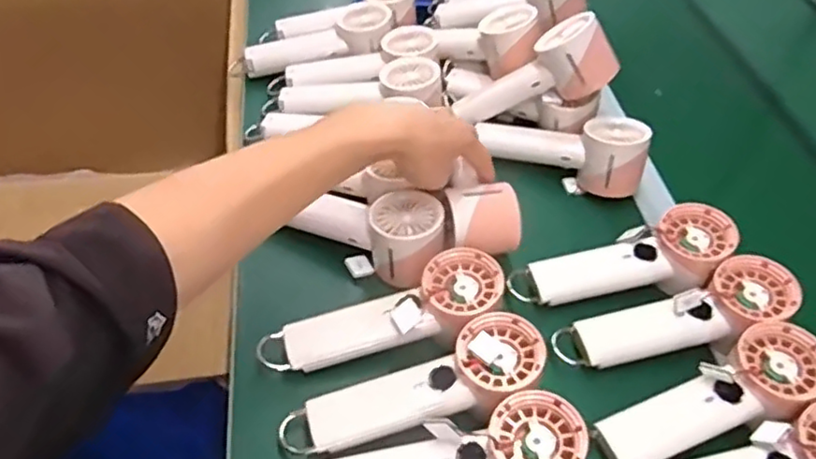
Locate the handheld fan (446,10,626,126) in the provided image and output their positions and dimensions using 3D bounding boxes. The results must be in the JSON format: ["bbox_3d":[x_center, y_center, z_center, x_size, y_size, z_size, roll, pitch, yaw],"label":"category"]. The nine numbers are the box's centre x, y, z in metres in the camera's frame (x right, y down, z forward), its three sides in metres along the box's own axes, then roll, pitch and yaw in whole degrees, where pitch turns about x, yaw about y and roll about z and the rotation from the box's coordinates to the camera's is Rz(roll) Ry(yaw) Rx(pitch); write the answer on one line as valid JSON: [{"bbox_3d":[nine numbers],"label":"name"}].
[{"bbox_3d":[0.131,-0.155,0.671,0.168,0.058,0.068,-22,36,37],"label":"handheld fan"}]

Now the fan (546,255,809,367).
[{"bbox_3d":[0.216,0.074,0.529,0.192,0.040,0.057,-18,51,1],"label":"fan"}]

